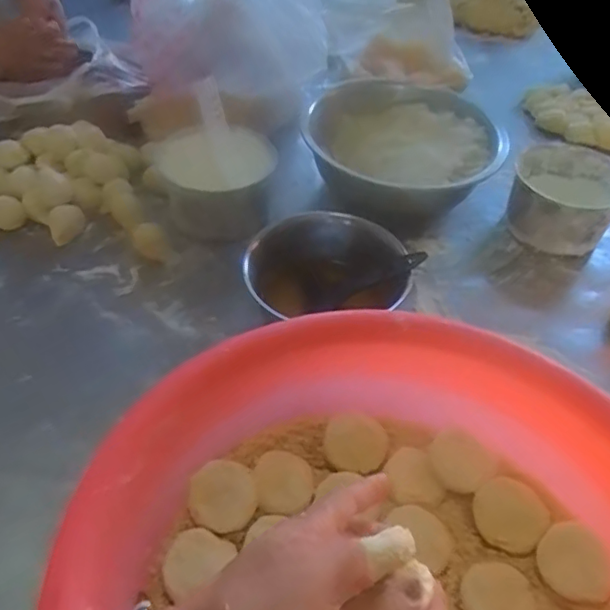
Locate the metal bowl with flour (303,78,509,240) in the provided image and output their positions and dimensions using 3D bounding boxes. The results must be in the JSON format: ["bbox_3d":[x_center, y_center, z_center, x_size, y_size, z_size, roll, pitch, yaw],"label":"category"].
[{"bbox_3d":[0.136,-0.220,0.855,0.281,0.097,0.237,15,49,10],"label":"metal bowl with flour"}]

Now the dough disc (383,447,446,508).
[{"bbox_3d":[0.092,0.152,0.504,0.053,0.006,0.053,13,44,-13],"label":"dough disc"}]

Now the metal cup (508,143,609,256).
[{"bbox_3d":[0.358,-0.138,0.801,0.138,0.095,0.139,2,48,-2],"label":"metal cup"}]

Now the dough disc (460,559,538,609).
[{"bbox_3d":[0.151,0.230,0.452,0.054,0.013,0.056,2,48,-2],"label":"dough disc"}]

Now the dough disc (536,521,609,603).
[{"bbox_3d":[0.215,0.204,0.464,0.053,0.004,0.056,-7,62,14],"label":"dough disc"}]

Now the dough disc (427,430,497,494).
[{"bbox_3d":[0.139,0.141,0.524,0.049,0.004,0.055,-44,70,7],"label":"dough disc"}]

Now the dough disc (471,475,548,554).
[{"bbox_3d":[0.170,0.173,0.484,0.054,0.012,0.057,-15,60,29],"label":"dough disc"}]

